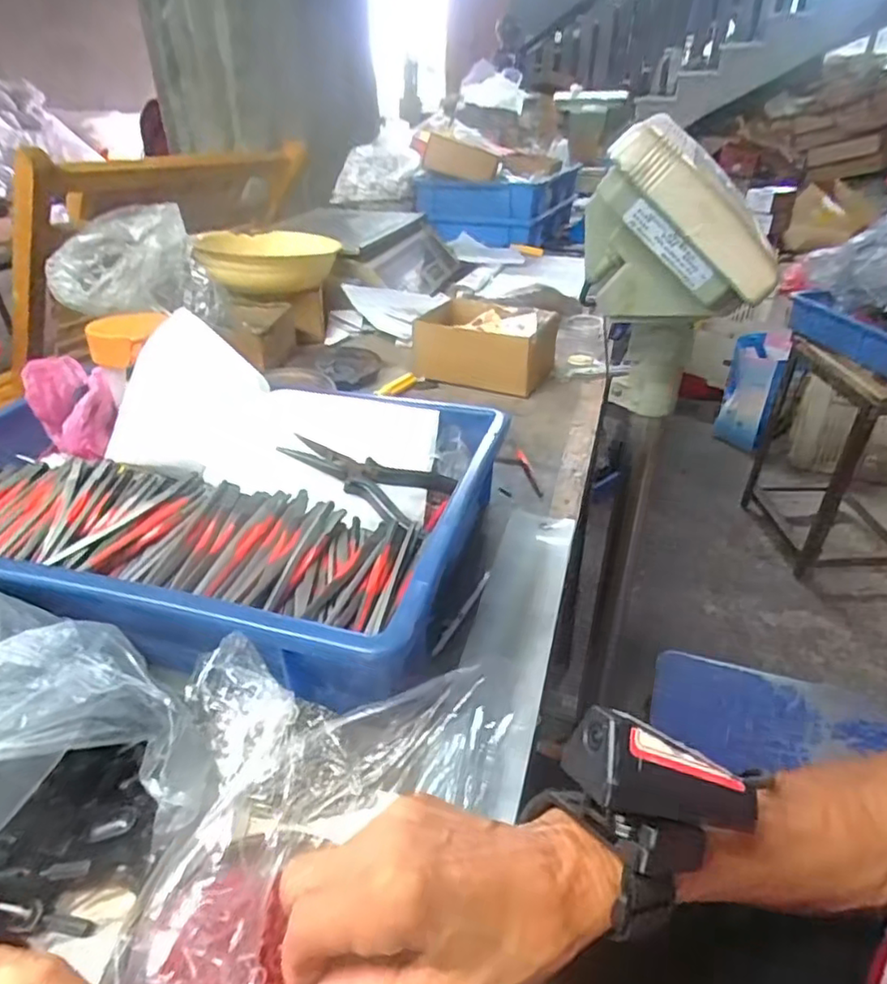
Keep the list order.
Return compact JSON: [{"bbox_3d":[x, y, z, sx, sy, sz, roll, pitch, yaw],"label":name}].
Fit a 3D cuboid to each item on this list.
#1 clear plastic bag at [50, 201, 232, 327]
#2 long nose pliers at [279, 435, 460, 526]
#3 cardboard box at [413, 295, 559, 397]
[{"bbox_3d":[-0.339,-0.251,0.690,0.173,0.094,0.120,-8,33,-11],"label":"clear plastic bag"},{"bbox_3d":[-0.060,-0.017,0.500,0.122,0.016,0.075,29,36,13],"label":"long nose pliers"},{"bbox_3d":[0.051,-0.179,0.754,0.154,0.072,0.118,9,34,13],"label":"cardboard box"}]

